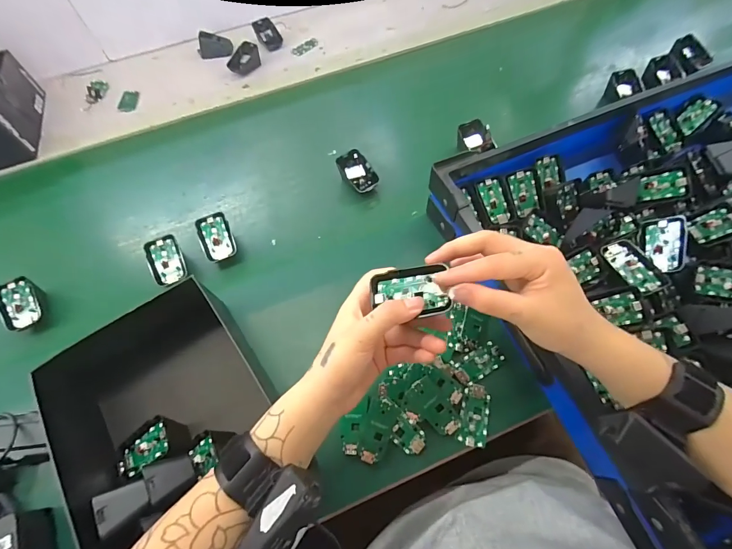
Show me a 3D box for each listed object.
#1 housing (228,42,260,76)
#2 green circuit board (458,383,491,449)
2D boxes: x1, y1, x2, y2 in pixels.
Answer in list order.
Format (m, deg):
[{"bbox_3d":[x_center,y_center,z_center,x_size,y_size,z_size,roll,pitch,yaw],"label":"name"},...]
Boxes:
[{"bbox_3d":[-0.255,-0.447,0.733,0.052,0.037,0.059,37,69,21],"label":"housing"},{"bbox_3d":[0.121,0.156,0.394,0.029,0.005,0.064,12,62,10],"label":"green circuit board"}]

